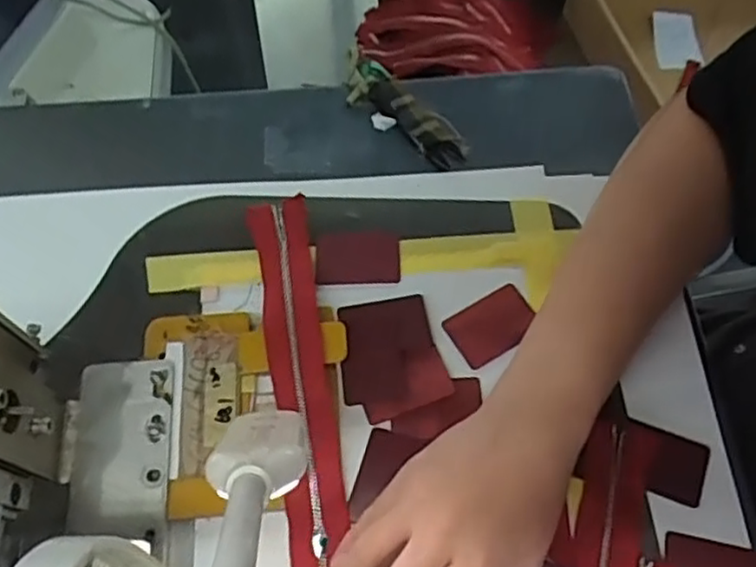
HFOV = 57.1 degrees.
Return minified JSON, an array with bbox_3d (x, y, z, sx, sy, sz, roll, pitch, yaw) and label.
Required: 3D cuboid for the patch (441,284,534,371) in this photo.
[{"bbox_3d":[0.069,0.025,0.413,0.052,0.004,0.035,-27,69,-15],"label":"patch"}]

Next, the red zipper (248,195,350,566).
[{"bbox_3d":[-0.045,0.051,0.394,0.033,0.014,0.235,-10,65,-4],"label":"red zipper"}]

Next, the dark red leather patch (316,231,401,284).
[{"bbox_3d":[-0.013,-0.017,0.433,0.052,0.008,0.037,-2,68,3],"label":"dark red leather patch"}]

